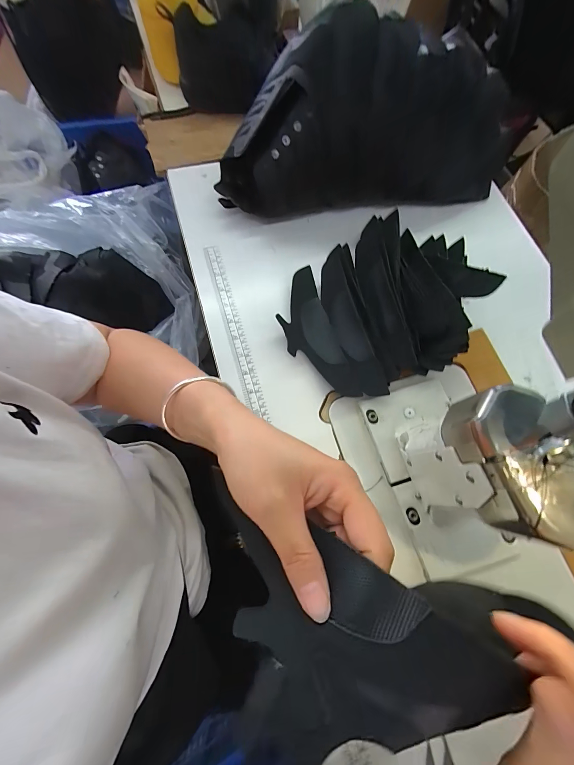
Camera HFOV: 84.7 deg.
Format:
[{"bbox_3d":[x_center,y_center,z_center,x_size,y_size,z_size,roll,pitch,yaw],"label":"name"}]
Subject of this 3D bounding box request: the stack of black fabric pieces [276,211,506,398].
[{"bbox_3d":[0.128,-0.106,0.380,0.268,0.065,0.202,-24,73,-12],"label":"stack of black fabric pieces"}]

